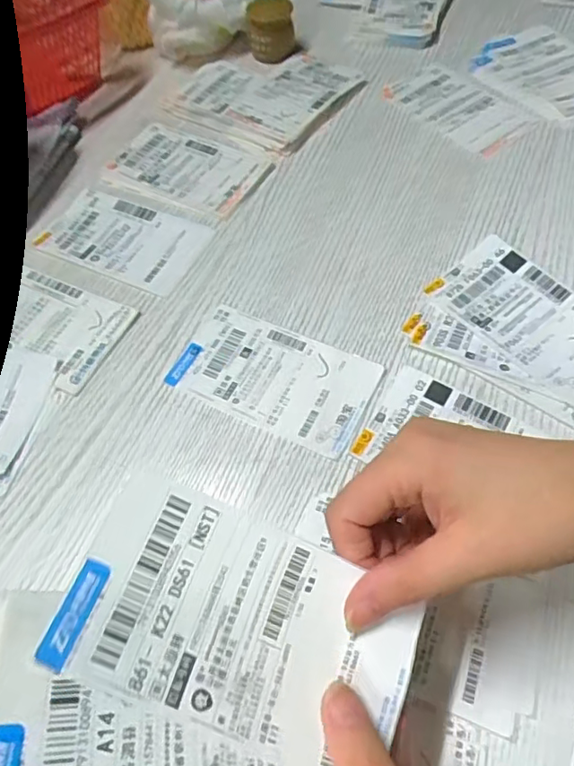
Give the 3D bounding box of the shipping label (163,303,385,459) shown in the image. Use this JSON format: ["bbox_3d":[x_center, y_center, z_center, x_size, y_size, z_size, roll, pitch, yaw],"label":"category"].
[{"bbox_3d":[-0.009,-0.007,0.379,0.131,0.004,0.075,23,62,16],"label":"shipping label"}]

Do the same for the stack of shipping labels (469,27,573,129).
[{"bbox_3d":[0.245,-0.288,0.532,0.104,0.006,0.137,-30,62,-15],"label":"stack of shipping labels"}]

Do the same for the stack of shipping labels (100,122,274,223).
[{"bbox_3d":[-0.088,-0.183,0.492,0.130,0.005,0.086,25,63,17],"label":"stack of shipping labels"}]

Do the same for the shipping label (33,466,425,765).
[{"bbox_3d":[-0.014,0.090,0.213,0.129,0.006,0.071,25,59,-6],"label":"shipping label"}]

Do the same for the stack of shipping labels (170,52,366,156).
[{"bbox_3d":[-0.020,-0.276,0.539,0.140,0.012,0.131,32,65,21],"label":"stack of shipping labels"}]

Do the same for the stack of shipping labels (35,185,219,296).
[{"bbox_3d":[-0.134,-0.118,0.457,0.132,0.005,0.077,21,62,15],"label":"stack of shipping labels"}]

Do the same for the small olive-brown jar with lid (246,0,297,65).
[{"bbox_3d":[-0.015,-0.349,0.563,0.043,0.044,0.040,-1,58,2],"label":"small olive-brown jar with lid"}]

